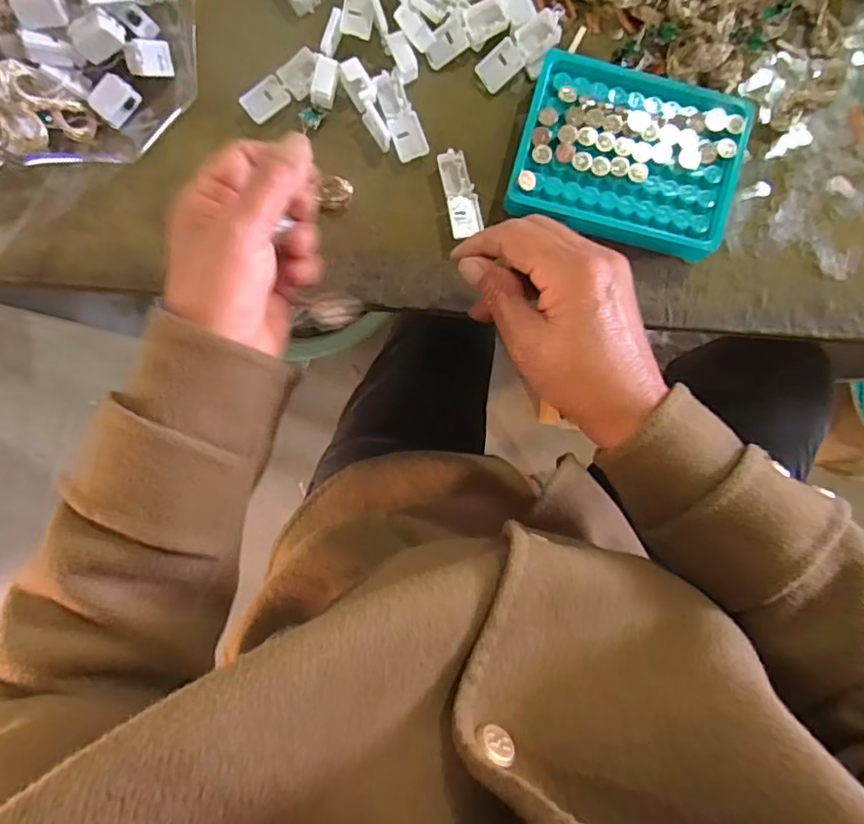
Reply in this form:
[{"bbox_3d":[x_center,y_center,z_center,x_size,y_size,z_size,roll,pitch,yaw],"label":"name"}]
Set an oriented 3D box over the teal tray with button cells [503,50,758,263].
[{"bbox_3d":[0.121,-0.156,0.346,0.132,0.022,0.100,15,95,-1],"label":"teal tray with button cells"}]

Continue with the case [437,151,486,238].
[{"bbox_3d":[0.018,-0.136,0.353,0.020,0.011,0.053,-13,85,1],"label":"case"}]

